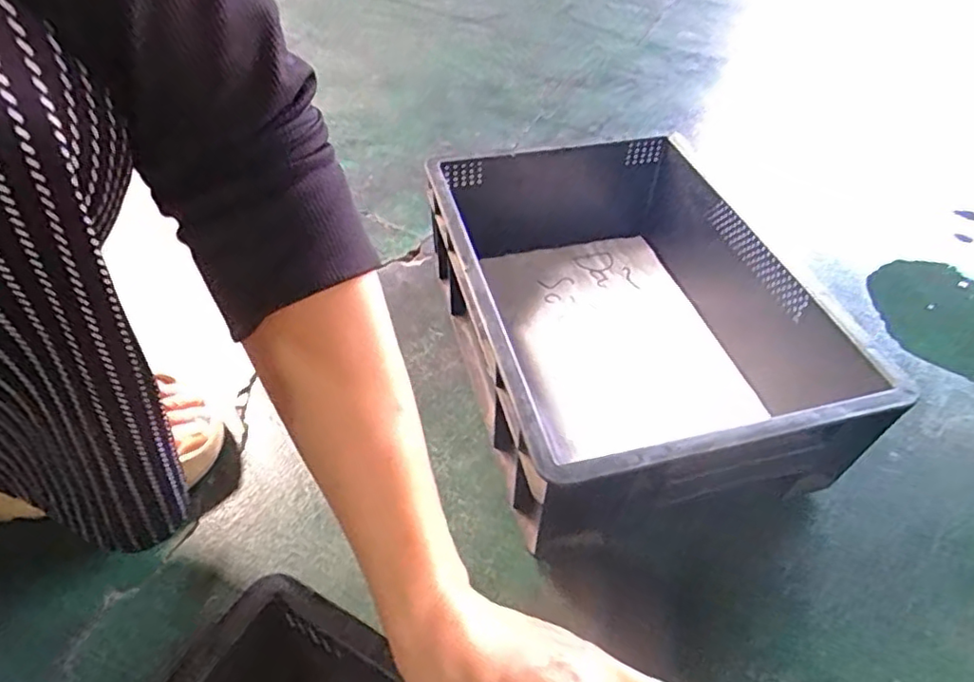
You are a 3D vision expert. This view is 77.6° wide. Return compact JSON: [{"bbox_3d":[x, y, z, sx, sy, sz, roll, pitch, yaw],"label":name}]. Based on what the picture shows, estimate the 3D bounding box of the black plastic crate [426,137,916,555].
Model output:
[{"bbox_3d":[0.102,-0.034,0.506,0.252,0.124,0.380,-10,48,-12],"label":"black plastic crate"}]

